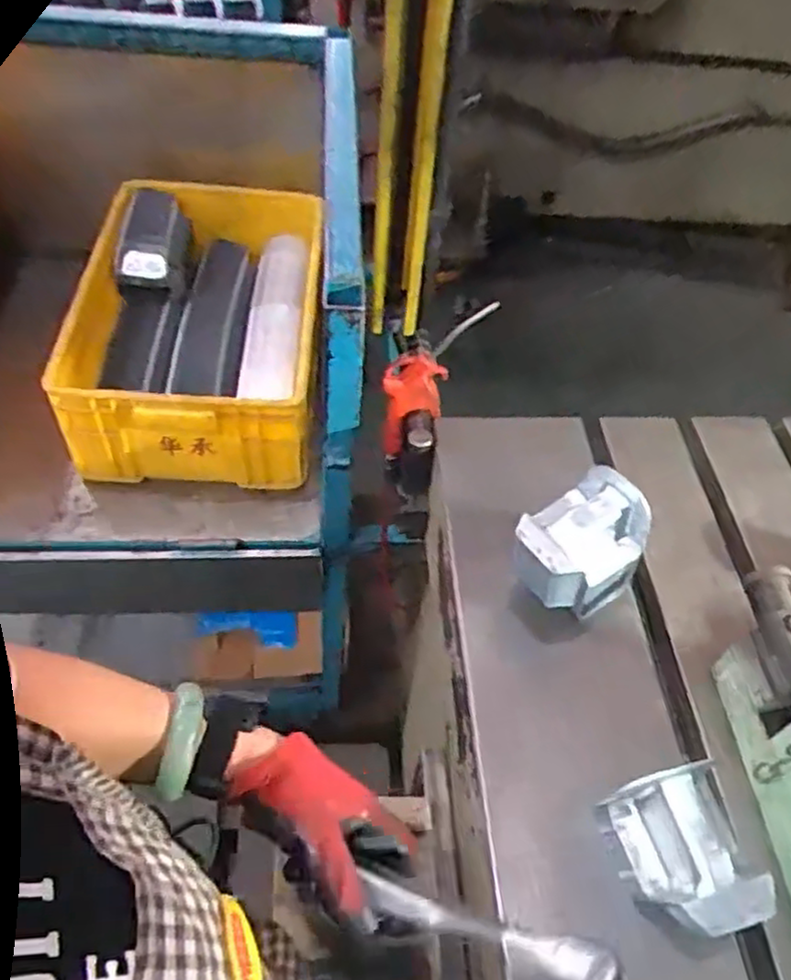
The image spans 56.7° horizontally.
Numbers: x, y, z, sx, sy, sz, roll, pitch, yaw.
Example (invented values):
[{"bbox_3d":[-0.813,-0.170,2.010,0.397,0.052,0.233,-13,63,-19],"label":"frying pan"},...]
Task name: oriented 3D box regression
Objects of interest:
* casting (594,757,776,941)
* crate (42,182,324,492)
[{"bbox_3d":[0.196,0.250,0.509,0.080,0.082,0.109,-13,54,-15],"label":"casting"},{"bbox_3d":[-0.268,-0.214,1.006,0.312,0.199,0.396,2,52,-5],"label":"crate"}]

